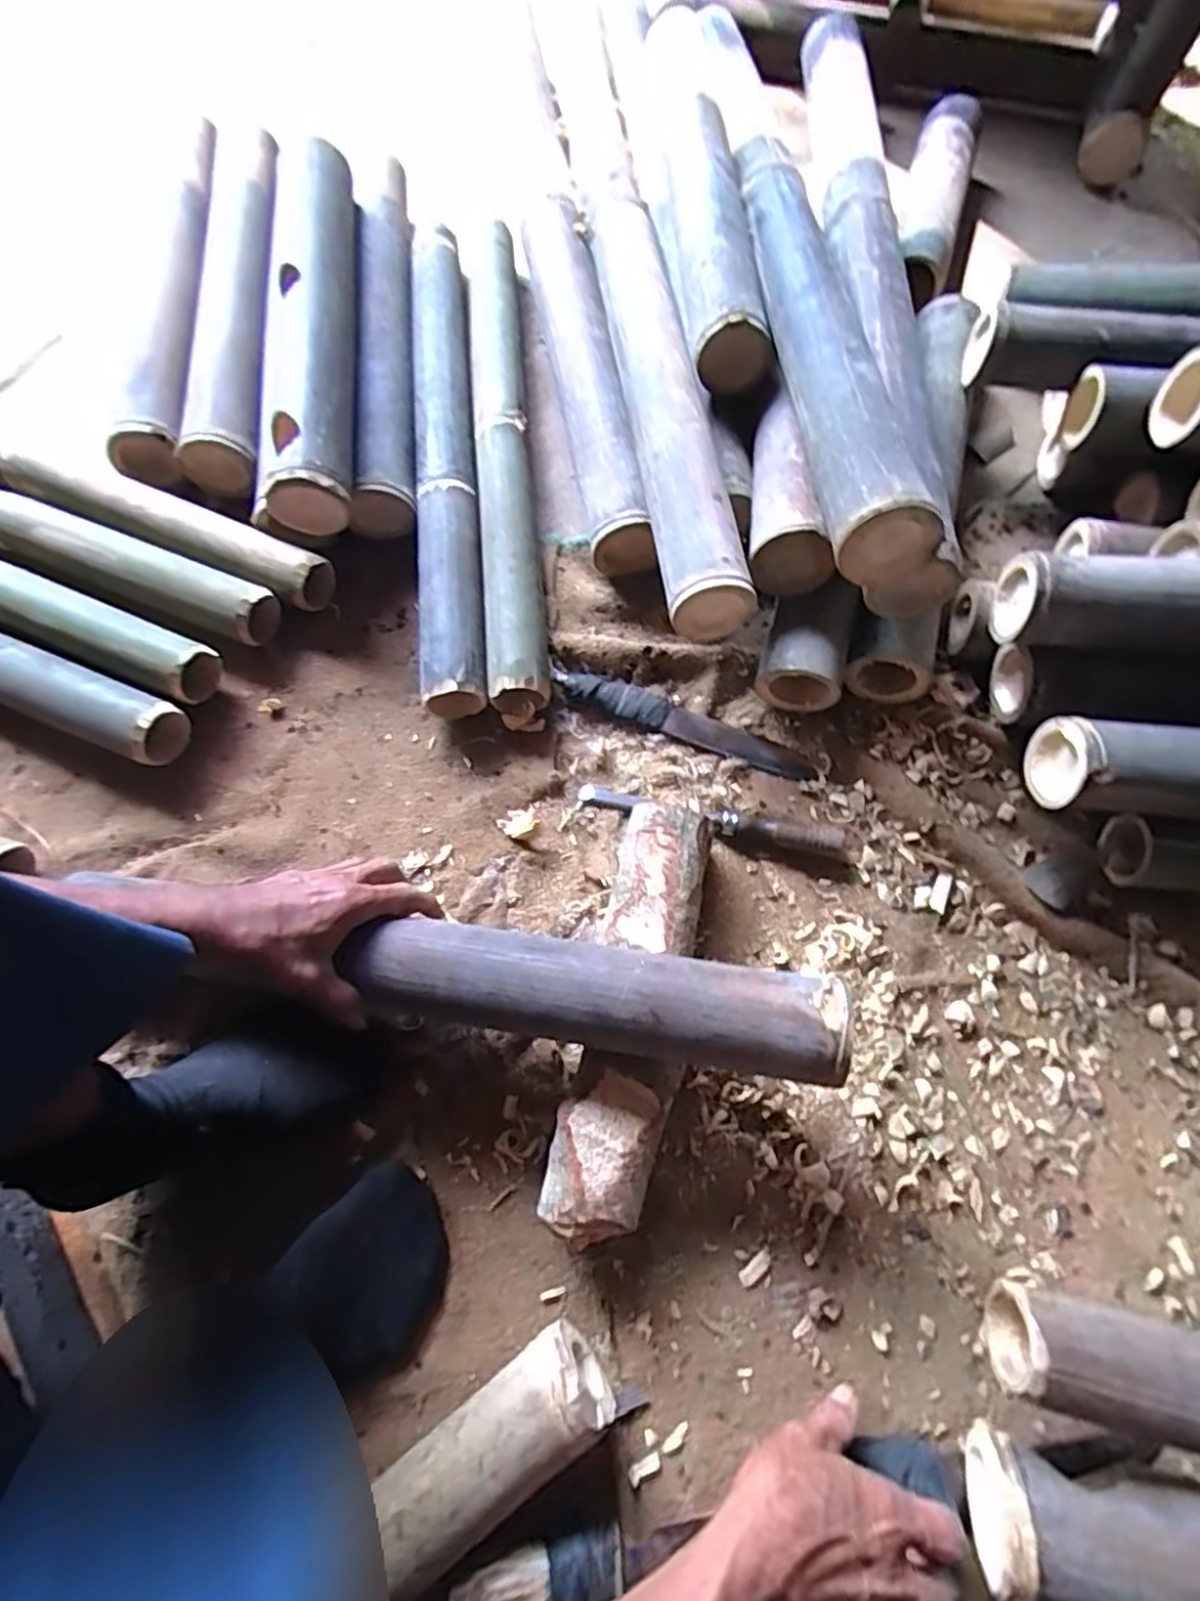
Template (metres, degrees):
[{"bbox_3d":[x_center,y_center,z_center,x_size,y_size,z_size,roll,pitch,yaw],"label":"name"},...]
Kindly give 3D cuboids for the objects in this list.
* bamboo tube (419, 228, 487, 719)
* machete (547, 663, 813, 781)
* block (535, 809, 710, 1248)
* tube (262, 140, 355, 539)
[{"bbox_3d":[-0.170,-0.393,0.751,0.064,0.060,0.640,-5,72,-1],"label":"bamboo tube"},{"bbox_3d":[0.081,-0.077,0.663,0.266,0.020,0.036,19,73,7],"label":"machete"},{"bbox_3d":[0.022,0.166,0.547,0.092,0.064,0.327,8,72,3],"label":"block"},{"bbox_3d":[-0.304,-0.515,0.717,0.087,0.073,0.519,-4,72,-1],"label":"tube"}]

